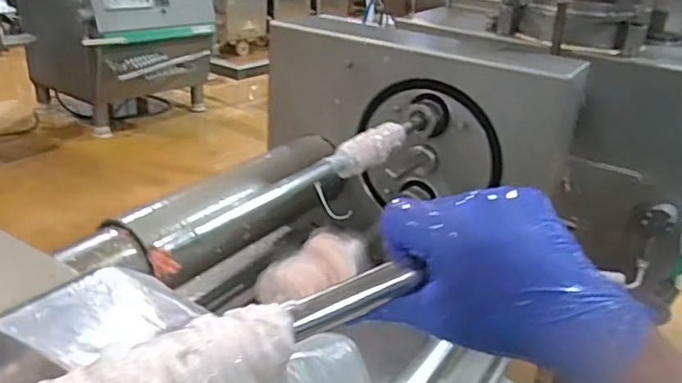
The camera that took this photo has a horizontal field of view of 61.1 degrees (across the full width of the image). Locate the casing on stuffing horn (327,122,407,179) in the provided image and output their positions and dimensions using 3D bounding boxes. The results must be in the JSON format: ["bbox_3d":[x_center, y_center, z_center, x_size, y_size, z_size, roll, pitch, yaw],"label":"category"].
[{"bbox_3d":[0.038,-0.055,0.764,0.037,0.042,0.165,20,30,28],"label":"casing on stuffing horn"}]

